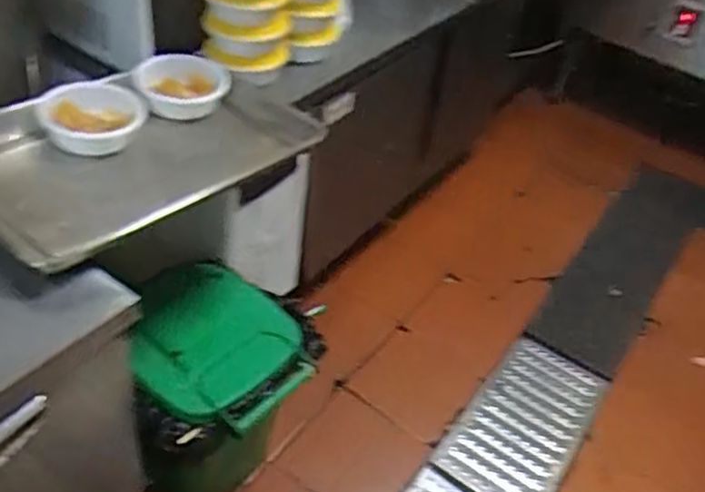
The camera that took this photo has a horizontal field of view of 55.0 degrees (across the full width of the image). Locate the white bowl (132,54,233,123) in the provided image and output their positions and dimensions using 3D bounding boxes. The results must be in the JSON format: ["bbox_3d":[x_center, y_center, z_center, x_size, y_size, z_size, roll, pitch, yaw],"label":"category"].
[{"bbox_3d":[-0.330,-0.313,1.310,0.169,0.069,0.159,-7,44,-18],"label":"white bowl"}]

